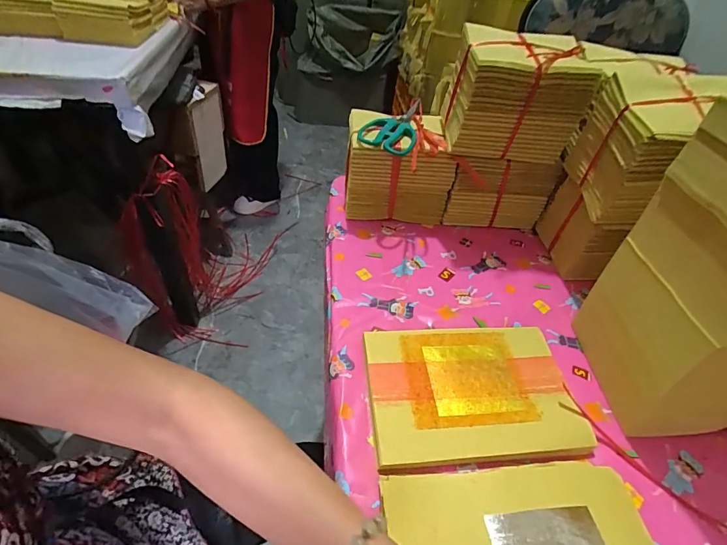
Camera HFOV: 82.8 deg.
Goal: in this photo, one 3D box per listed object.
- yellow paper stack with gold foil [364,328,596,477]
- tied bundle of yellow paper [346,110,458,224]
[{"bbox_3d":[0.121,0.135,0.470,0.226,0.010,0.169,-1,45,-9],"label":"yellow paper stack with gold foil"},{"bbox_3d":[0.055,-0.175,0.691,0.169,0.147,0.125,7,44,-1],"label":"tied bundle of yellow paper"}]

